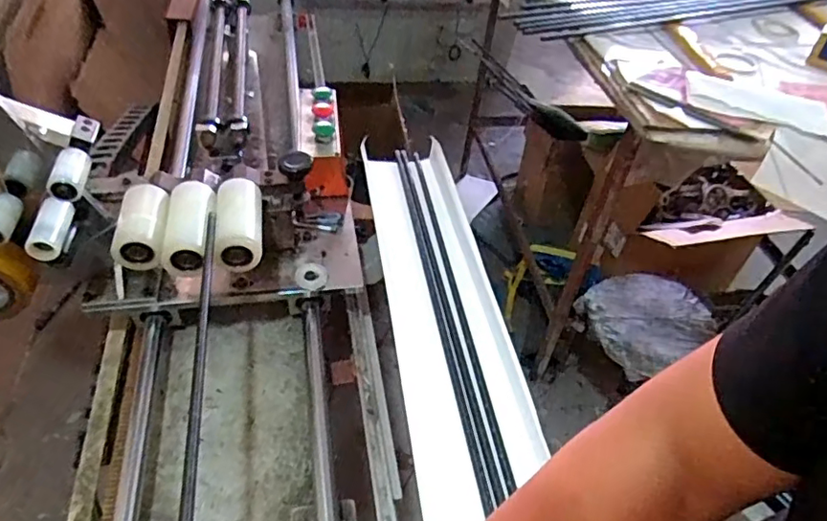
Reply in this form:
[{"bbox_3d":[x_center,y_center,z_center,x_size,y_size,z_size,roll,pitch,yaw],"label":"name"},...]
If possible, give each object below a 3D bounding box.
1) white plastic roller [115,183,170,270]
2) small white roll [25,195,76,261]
[{"bbox_3d":[-0.341,-0.049,0.749,0.059,0.054,0.103,-6,42,-6],"label":"white plastic roller"},{"bbox_3d":[-0.419,-0.036,0.673,0.028,0.028,0.073,19,88,20],"label":"small white roll"}]

